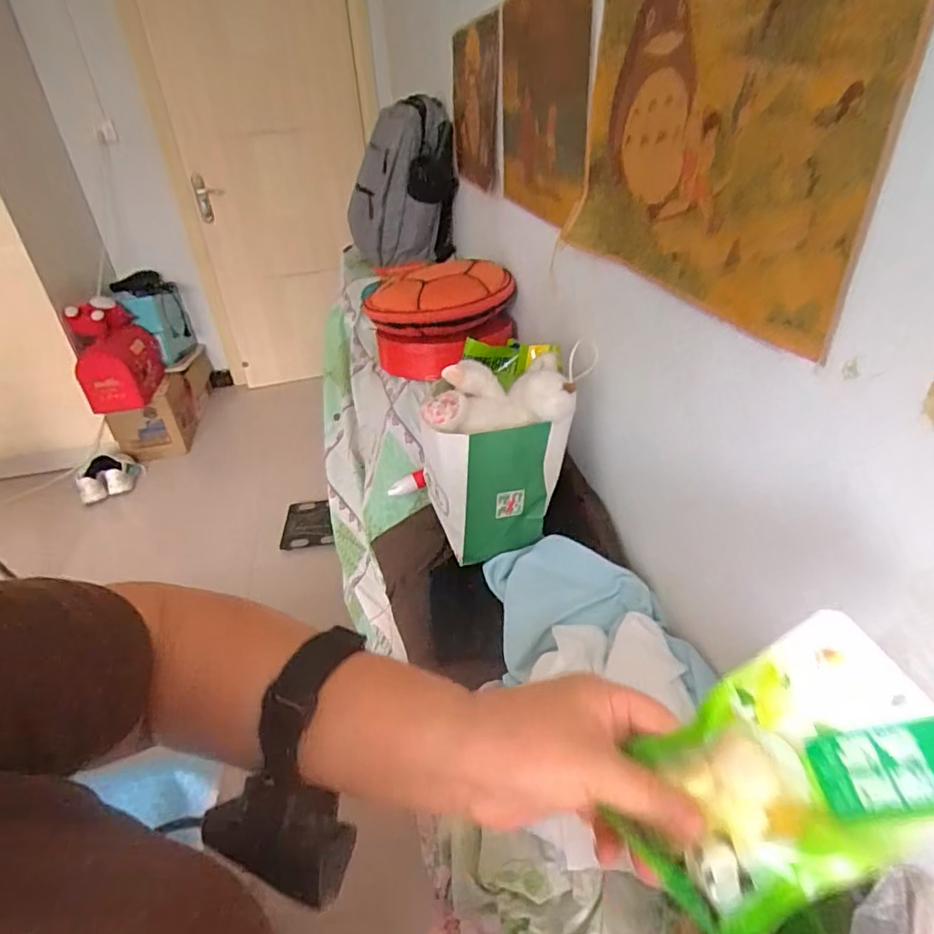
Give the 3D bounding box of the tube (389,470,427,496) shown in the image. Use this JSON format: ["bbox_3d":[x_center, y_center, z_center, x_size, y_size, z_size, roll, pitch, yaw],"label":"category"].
[{"bbox_3d":[-0.106,0.032,0.998,0.074,0.028,0.025,-25,34,8],"label":"tube"}]

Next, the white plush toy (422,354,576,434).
[{"bbox_3d":[0.038,-0.103,0.780,0.196,0.073,0.114,-8,34,-5],"label":"white plush toy"}]

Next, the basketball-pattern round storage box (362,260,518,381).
[{"bbox_3d":[-0.052,-0.296,1.122,0.276,0.168,0.234,-8,34,-5],"label":"basketball-pattern round storage box"}]

